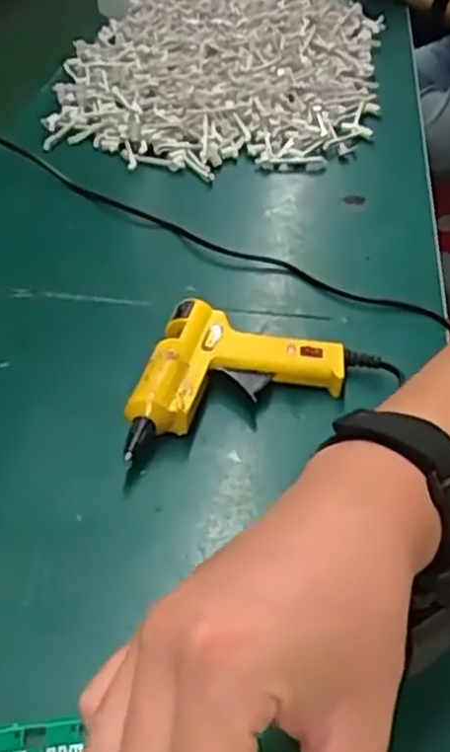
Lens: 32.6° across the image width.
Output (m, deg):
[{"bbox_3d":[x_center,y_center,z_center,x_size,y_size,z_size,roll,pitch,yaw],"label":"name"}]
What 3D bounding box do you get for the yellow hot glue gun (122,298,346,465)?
[{"bbox_3d":[-0.009,-0.008,0.514,0.158,0.033,0.102,-19,45,-22],"label":"yellow hot glue gun"}]

